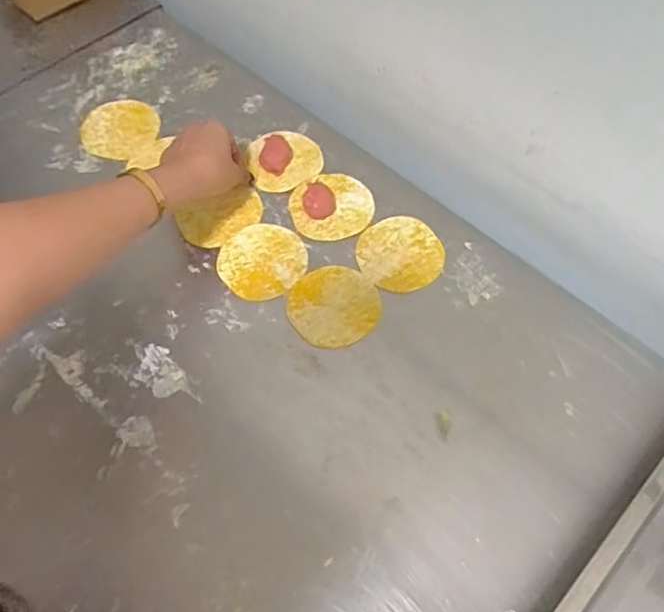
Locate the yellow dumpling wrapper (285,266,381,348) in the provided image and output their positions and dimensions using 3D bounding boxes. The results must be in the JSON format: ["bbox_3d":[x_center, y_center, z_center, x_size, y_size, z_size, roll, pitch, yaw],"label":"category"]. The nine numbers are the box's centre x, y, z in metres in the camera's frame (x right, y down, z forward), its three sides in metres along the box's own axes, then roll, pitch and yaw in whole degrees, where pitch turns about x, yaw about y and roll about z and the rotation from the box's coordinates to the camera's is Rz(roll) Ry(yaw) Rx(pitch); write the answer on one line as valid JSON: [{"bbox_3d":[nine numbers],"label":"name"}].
[{"bbox_3d":[0.002,0.000,0.556,0.084,0.004,0.079,1,61,-2],"label":"yellow dumpling wrapper"}]

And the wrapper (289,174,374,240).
[{"bbox_3d":[0.000,-0.106,0.604,0.082,0.019,0.077,1,61,-2],"label":"wrapper"}]

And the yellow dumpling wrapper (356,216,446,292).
[{"bbox_3d":[0.068,-0.052,0.584,0.084,0.004,0.078,1,61,-2],"label":"yellow dumpling wrapper"}]

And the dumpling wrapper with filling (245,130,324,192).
[{"bbox_3d":[-0.048,-0.157,0.632,0.078,0.020,0.068,-31,67,-18],"label":"dumpling wrapper with filling"}]

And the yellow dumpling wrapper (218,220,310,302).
[{"bbox_3d":[-0.066,-0.045,0.574,0.078,0.004,0.086,35,65,16],"label":"yellow dumpling wrapper"}]

